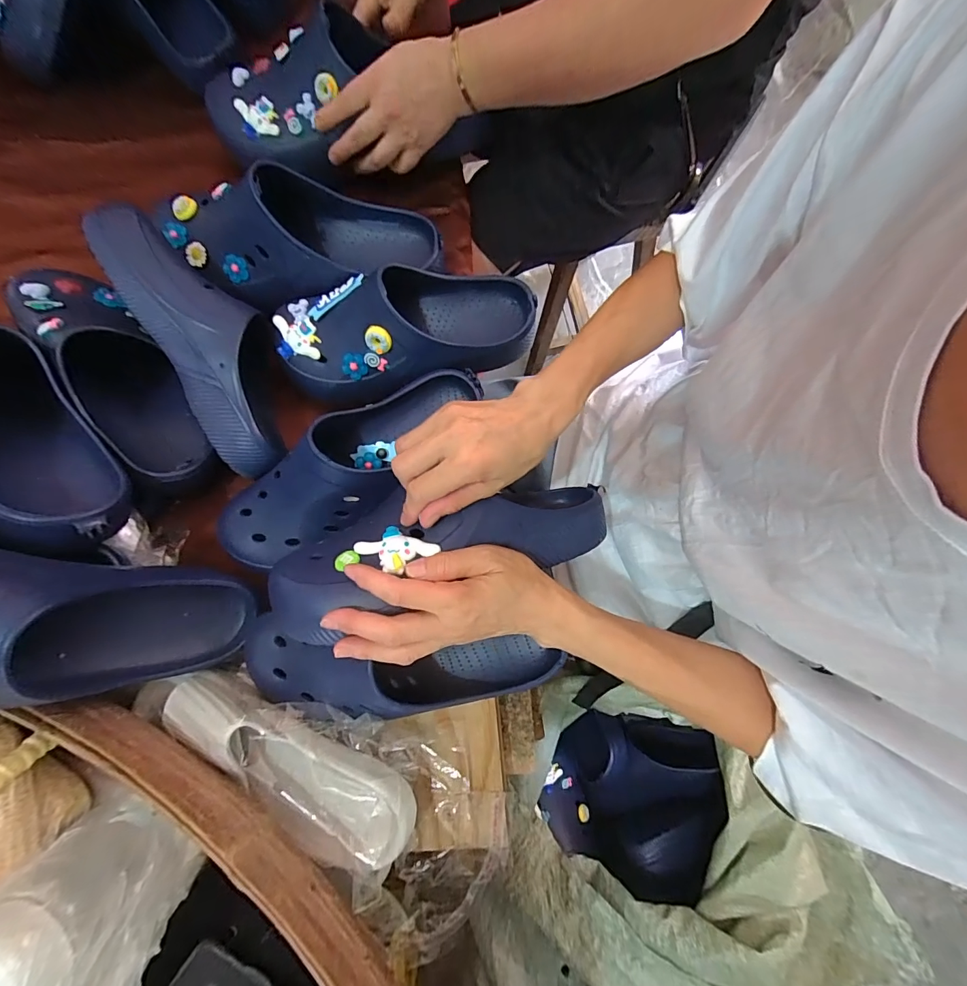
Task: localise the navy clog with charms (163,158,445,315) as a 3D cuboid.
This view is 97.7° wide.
[{"bbox_3d":[-0.185,-0.252,0.420,0.281,0.081,0.102,-2,80,1],"label":"navy clog with charms"}]

